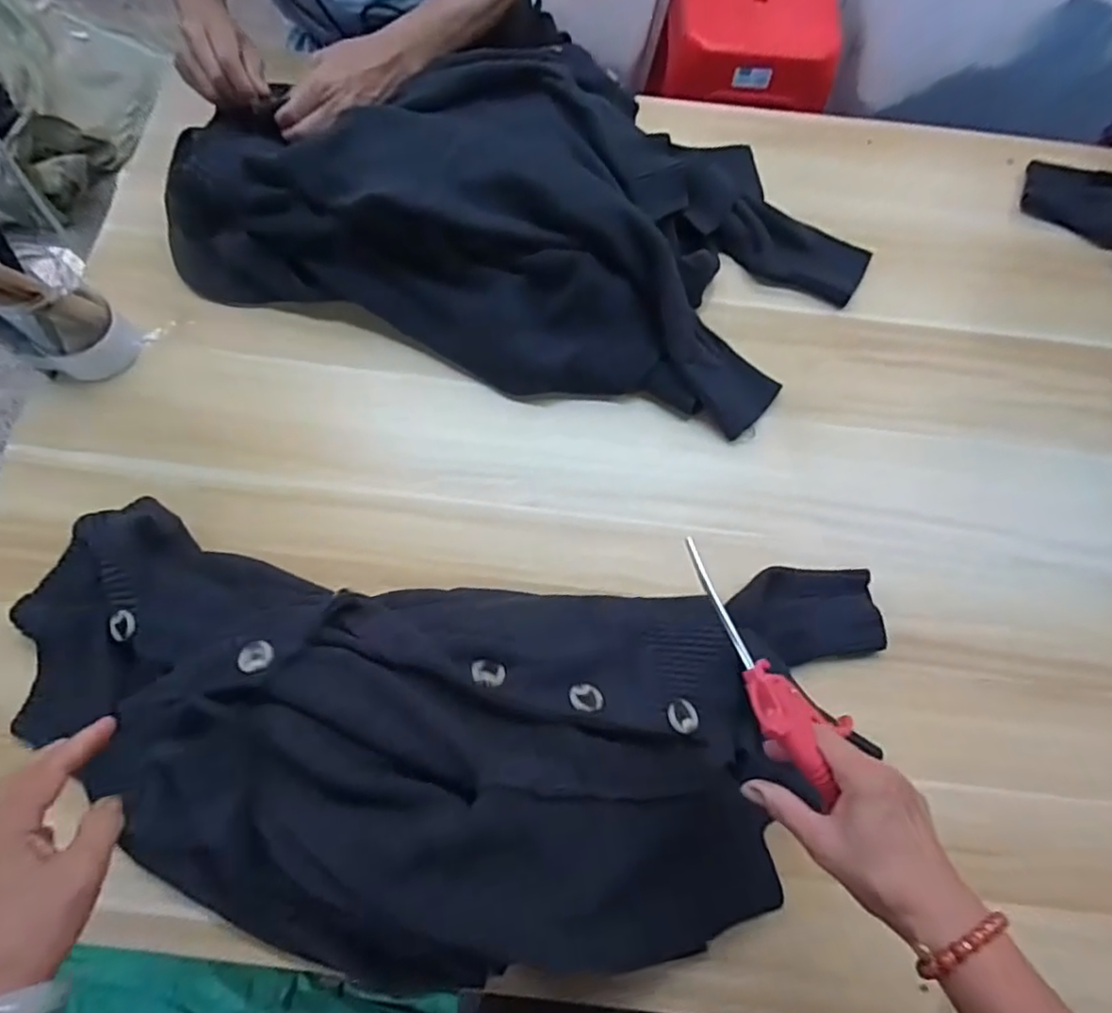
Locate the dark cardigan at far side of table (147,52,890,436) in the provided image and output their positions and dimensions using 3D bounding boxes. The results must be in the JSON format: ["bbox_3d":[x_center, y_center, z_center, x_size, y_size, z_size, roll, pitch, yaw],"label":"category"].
[{"bbox_3d":[-0.024,-0.321,0.665,0.746,0.140,0.346,16,72,3],"label":"dark cardigan at far side of table"}]

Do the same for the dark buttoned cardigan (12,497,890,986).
[{"bbox_3d":[-0.098,0.175,0.504,0.734,0.098,0.309,6,72,0],"label":"dark buttoned cardigan"}]

